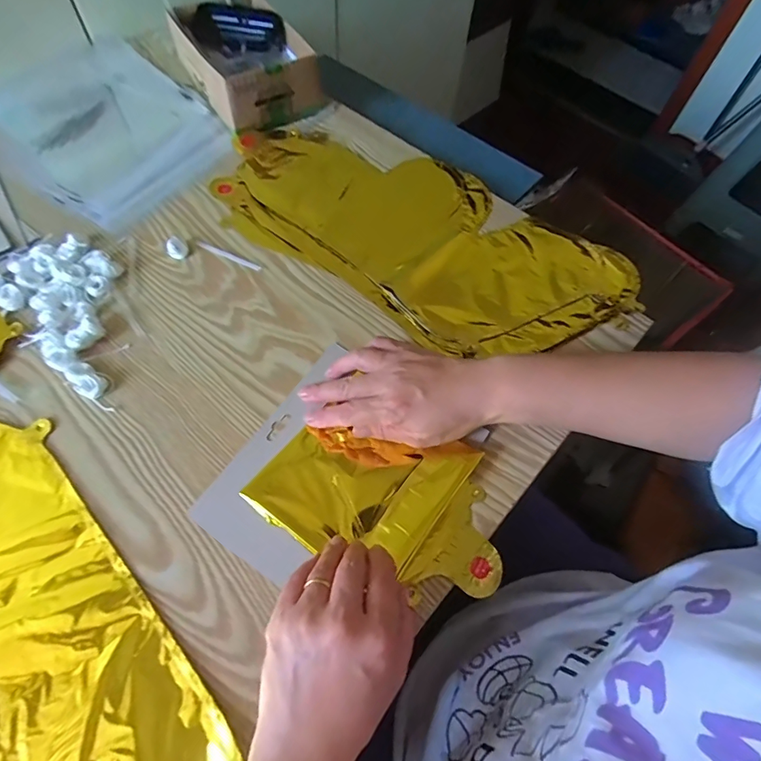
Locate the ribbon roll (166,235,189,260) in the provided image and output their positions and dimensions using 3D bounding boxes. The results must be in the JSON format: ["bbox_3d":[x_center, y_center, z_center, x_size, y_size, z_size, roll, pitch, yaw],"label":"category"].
[{"bbox_3d":[-0.209,-0.136,0.468,0.020,0.014,0.020,1,61,-2],"label":"ribbon roll"}]

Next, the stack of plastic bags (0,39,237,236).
[{"bbox_3d":[-0.356,-0.330,0.579,0.331,0.010,0.241,38,66,17],"label":"stack of plastic bags"}]

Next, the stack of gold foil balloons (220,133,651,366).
[{"bbox_3d":[0.035,-0.166,0.497,0.447,0.014,0.223,34,65,15],"label":"stack of gold foil balloons"}]

